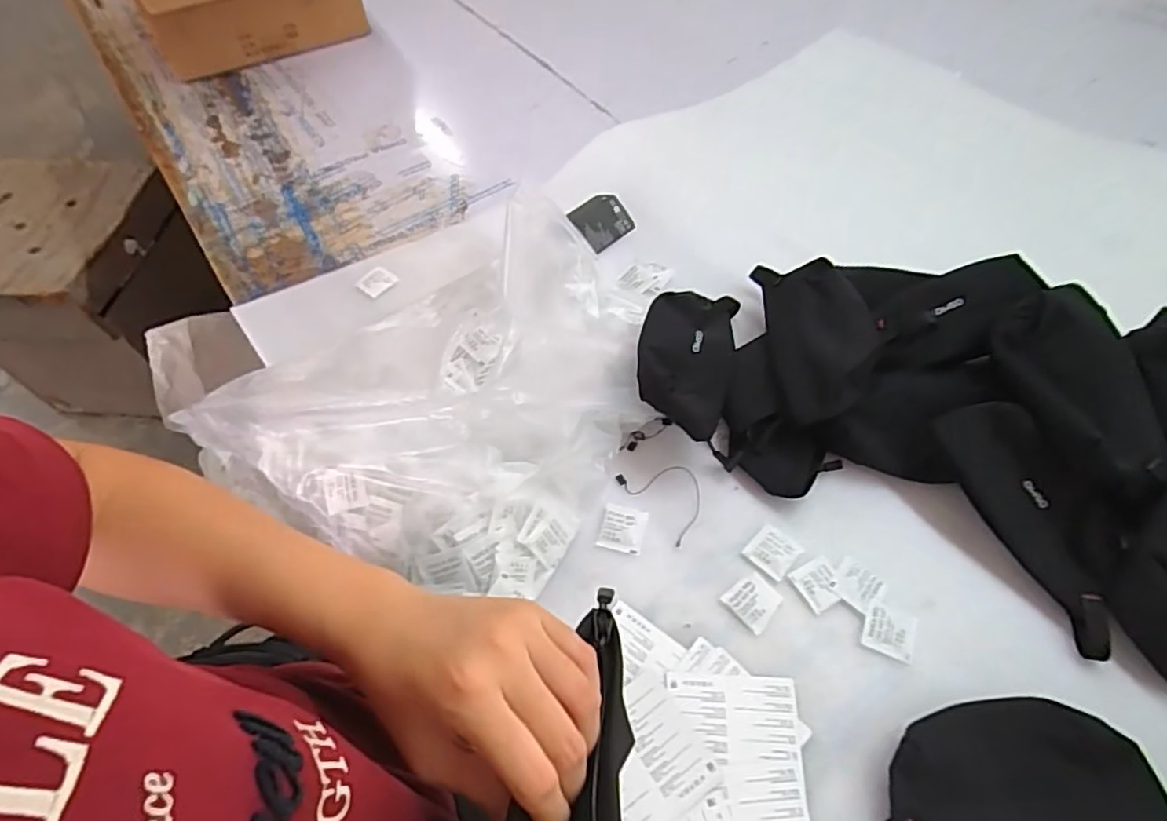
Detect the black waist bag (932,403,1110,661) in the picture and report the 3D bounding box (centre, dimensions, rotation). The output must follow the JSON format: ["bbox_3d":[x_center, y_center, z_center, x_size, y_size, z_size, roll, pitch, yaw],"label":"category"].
[{"bbox_3d":[0.393,0.090,0.534,0.075,0.032,0.213,-34,74,20],"label":"black waist bag"}]

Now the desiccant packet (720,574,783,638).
[{"bbox_3d":[0.147,0.164,0.535,0.042,0.005,0.040,-36,61,-22],"label":"desiccant packet"}]

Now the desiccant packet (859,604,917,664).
[{"bbox_3d":[0.258,0.186,0.524,0.042,0.004,0.041,21,57,15],"label":"desiccant packet"}]

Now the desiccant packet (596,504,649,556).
[{"bbox_3d":[0.036,0.109,0.575,0.039,0.005,0.044,12,55,9],"label":"desiccant packet"}]

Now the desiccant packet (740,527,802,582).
[{"bbox_3d":[0.171,0.127,0.561,0.040,0.004,0.039,38,63,24],"label":"desiccant packet"}]

